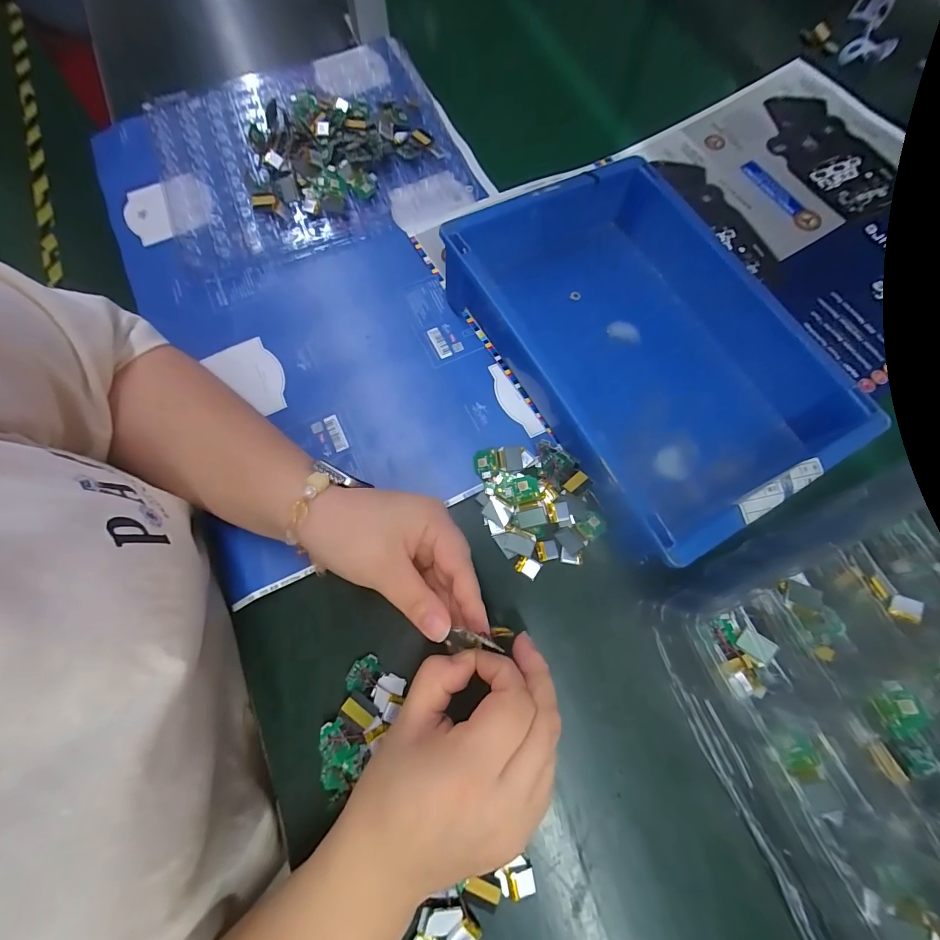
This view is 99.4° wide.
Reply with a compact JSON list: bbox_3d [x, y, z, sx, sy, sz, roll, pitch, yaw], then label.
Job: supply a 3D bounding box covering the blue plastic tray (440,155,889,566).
[{"bbox_3d":[0.143,-0.107,0.330,0.225,0.072,0.304,-28,75,-10],"label":"blue plastic tray"}]

